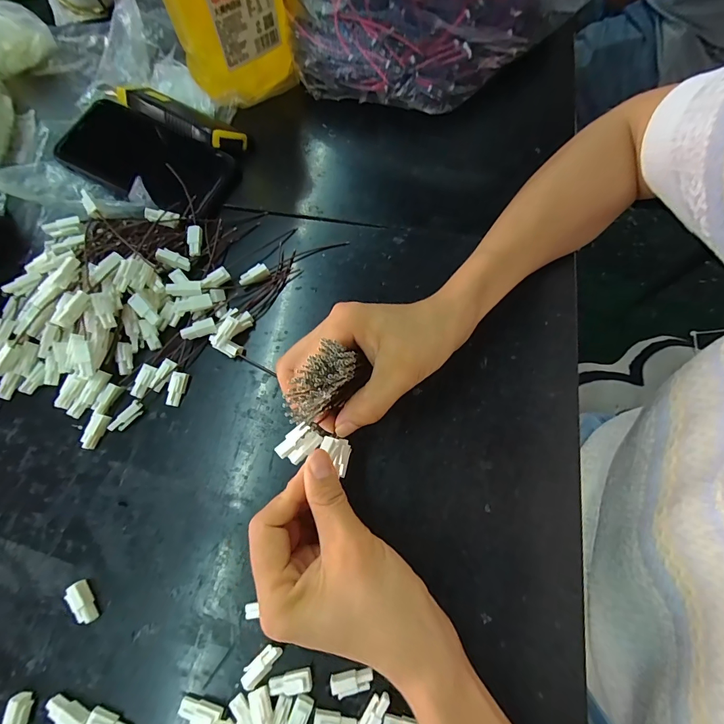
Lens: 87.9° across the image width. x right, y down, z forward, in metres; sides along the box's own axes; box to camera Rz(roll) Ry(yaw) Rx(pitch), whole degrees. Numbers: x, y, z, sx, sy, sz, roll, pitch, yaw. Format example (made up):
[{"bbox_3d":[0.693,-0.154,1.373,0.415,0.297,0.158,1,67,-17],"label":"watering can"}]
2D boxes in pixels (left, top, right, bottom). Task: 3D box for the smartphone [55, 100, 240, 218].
[{"bbox_3d":[-0.190,-0.180,0.326,0.151,0.010,0.073,25,75,8],"label":"smartphone"}]

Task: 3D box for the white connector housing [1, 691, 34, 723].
[{"bbox_3d":[-0.205,0.212,0.222,0.012,0.010,0.025,6,73,3],"label":"white connector housing"}]

